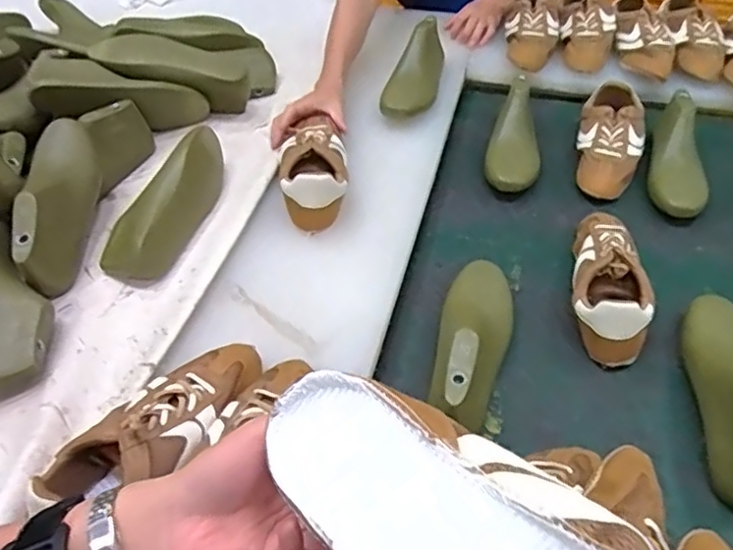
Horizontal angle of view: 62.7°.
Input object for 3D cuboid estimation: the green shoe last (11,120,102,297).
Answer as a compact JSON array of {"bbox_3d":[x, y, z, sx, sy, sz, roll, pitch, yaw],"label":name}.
[{"bbox_3d":[-0.410,-0.101,0.811,0.077,0.104,0.260,-9,48,-5],"label":"green shoe last"}]

